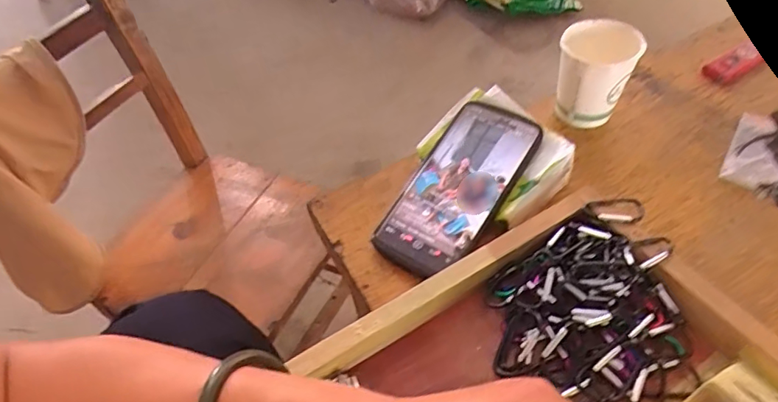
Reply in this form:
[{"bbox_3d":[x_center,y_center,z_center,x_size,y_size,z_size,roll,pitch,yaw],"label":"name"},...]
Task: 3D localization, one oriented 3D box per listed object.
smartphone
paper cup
[{"bbox_3d":[0.058,-0.016,0.431,0.076,0.008,0.169,27,68,25],"label":"smartphone"},{"bbox_3d":[0.193,-0.117,0.488,0.065,0.078,0.068,-2,48,2],"label":"paper cup"}]

